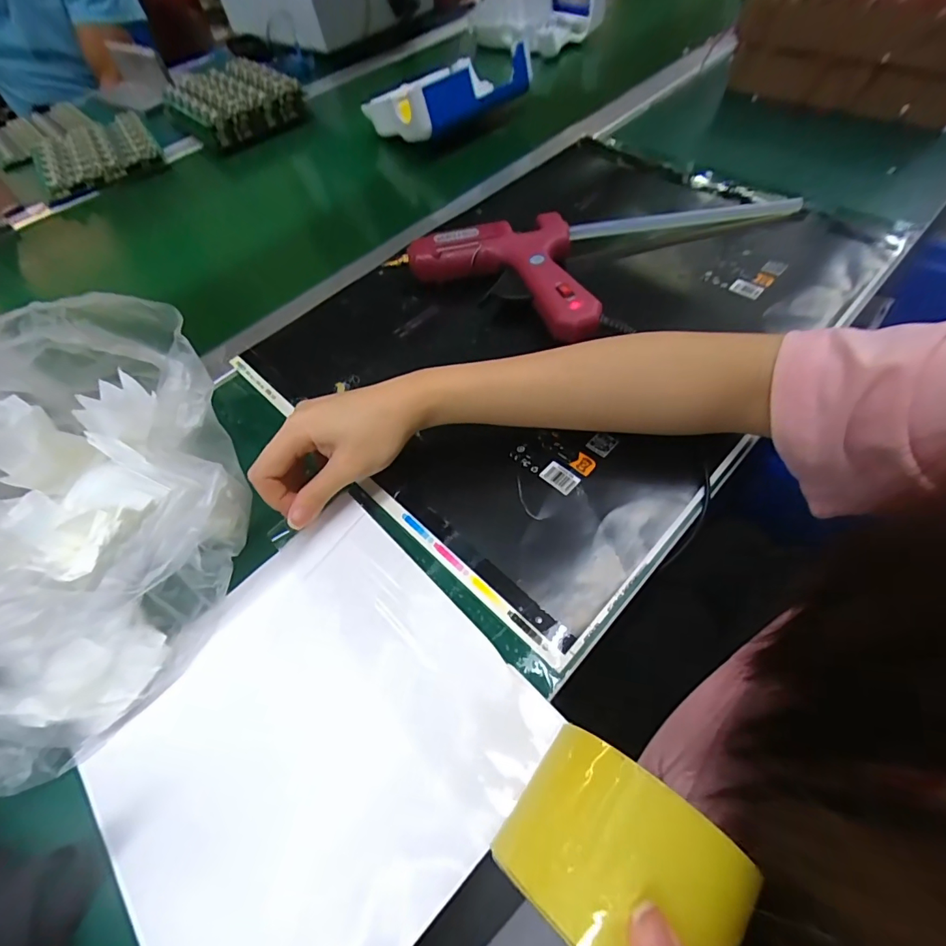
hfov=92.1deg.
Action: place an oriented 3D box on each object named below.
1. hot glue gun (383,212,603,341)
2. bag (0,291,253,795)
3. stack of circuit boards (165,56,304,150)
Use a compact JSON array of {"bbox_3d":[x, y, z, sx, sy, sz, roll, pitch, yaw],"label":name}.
[{"bbox_3d":[0.037,-0.191,0.411,0.198,0.035,0.118,26,63,19],"label":"hot glue gun"},{"bbox_3d":[-0.218,0.021,0.247,0.208,0.120,0.176,-41,63,-20],"label":"bag"},{"bbox_3d":[-0.358,-0.548,0.673,0.152,0.043,0.200,-38,63,-18],"label":"stack of circuit boards"}]

